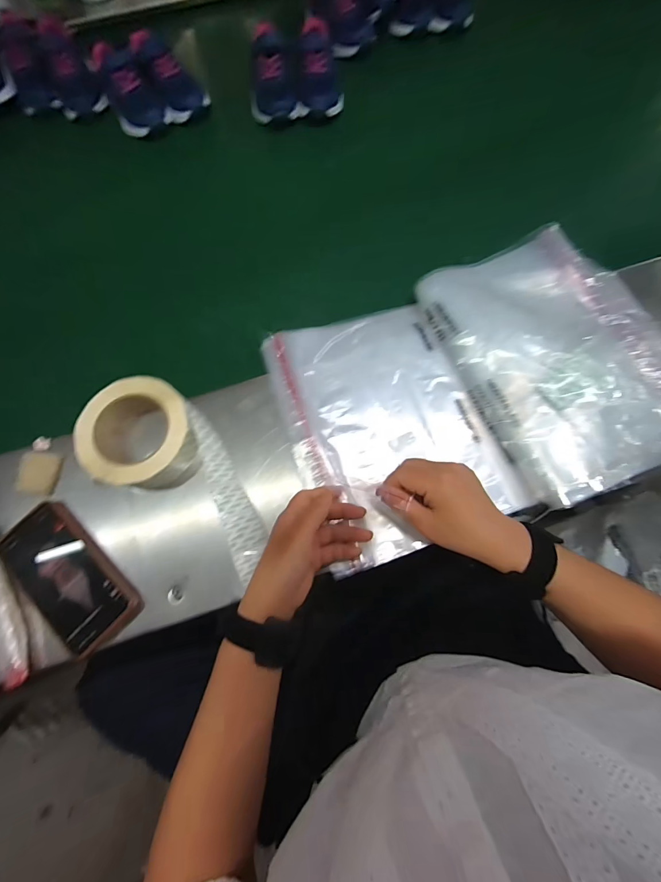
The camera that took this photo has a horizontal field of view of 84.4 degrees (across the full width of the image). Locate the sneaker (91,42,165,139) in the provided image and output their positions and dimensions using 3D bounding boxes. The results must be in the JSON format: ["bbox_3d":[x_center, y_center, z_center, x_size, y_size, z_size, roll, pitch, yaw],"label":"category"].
[{"bbox_3d":[-0.321,-0.555,0.582,0.068,0.069,0.143,-26,75,-7],"label":"sneaker"}]

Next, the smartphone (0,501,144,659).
[{"bbox_3d":[-0.276,0.142,0.380,0.161,0.015,0.080,42,78,11],"label":"smartphone"}]

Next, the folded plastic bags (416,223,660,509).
[{"bbox_3d":[0.273,-0.103,0.424,0.236,0.053,0.310,-21,75,-5],"label":"folded plastic bags"}]

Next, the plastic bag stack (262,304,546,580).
[{"bbox_3d":[0.066,-0.025,0.425,0.222,0.023,0.291,-17,75,-5],"label":"plastic bag stack"}]

